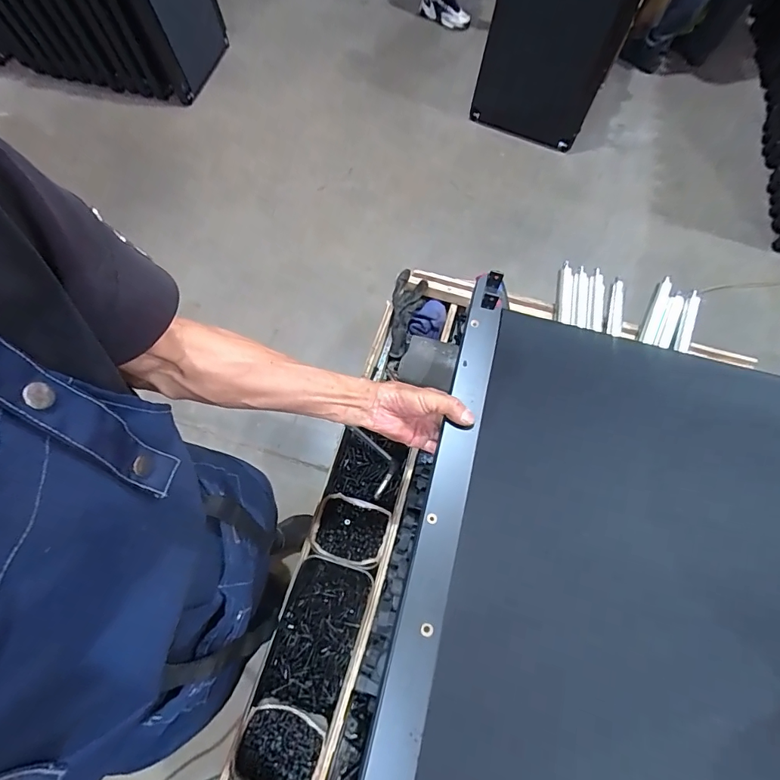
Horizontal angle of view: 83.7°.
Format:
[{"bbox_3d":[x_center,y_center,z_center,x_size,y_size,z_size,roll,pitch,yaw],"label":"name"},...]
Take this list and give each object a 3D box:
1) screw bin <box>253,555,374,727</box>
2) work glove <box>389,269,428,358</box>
[{"bbox_3d":[-0.116,0.388,0.701,0.125,0.061,0.212,17,69,5],"label":"screw bin"},{"bbox_3d":[0.033,-0.162,0.945,0.067,0.036,0.186,11,83,3],"label":"work glove"}]

